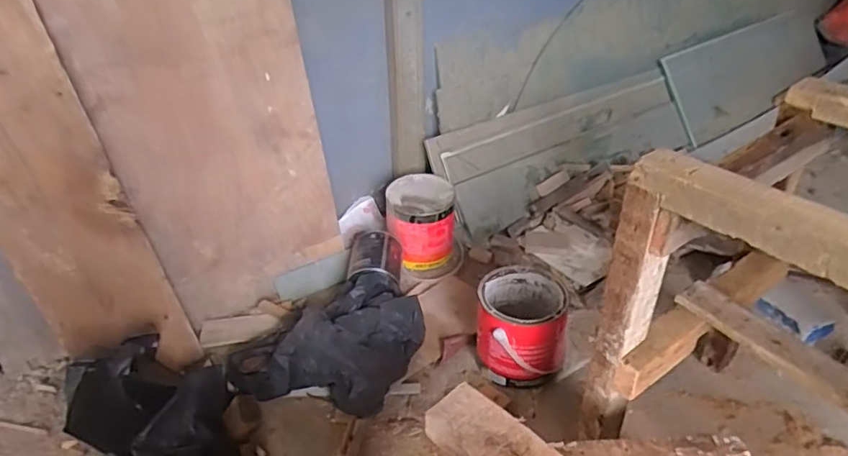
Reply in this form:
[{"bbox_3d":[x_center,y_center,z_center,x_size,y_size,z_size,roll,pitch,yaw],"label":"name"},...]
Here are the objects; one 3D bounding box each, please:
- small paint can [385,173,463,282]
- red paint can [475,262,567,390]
[{"bbox_3d":[0.000,0.001,1.225,0.151,0.182,0.156,-3,34,2],"label":"small paint can"},{"bbox_3d":[0.171,0.164,0.962,0.142,0.136,0.152,0,34,0],"label":"red paint can"}]

